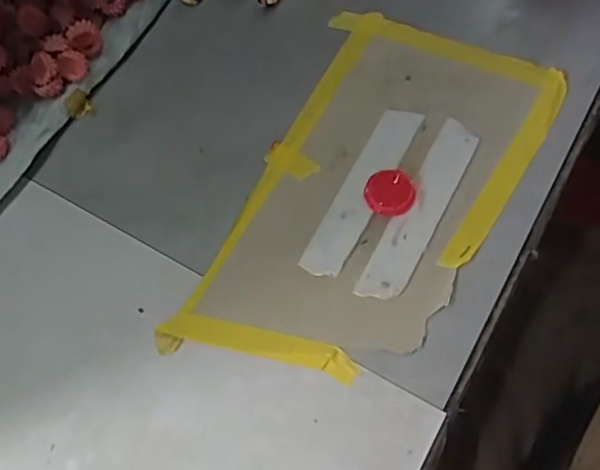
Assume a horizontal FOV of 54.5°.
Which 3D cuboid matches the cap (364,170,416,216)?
[{"bbox_3d":[0.051,-0.024,0.332,0.028,0.007,0.027,-2,68,6],"label":"cap"}]

